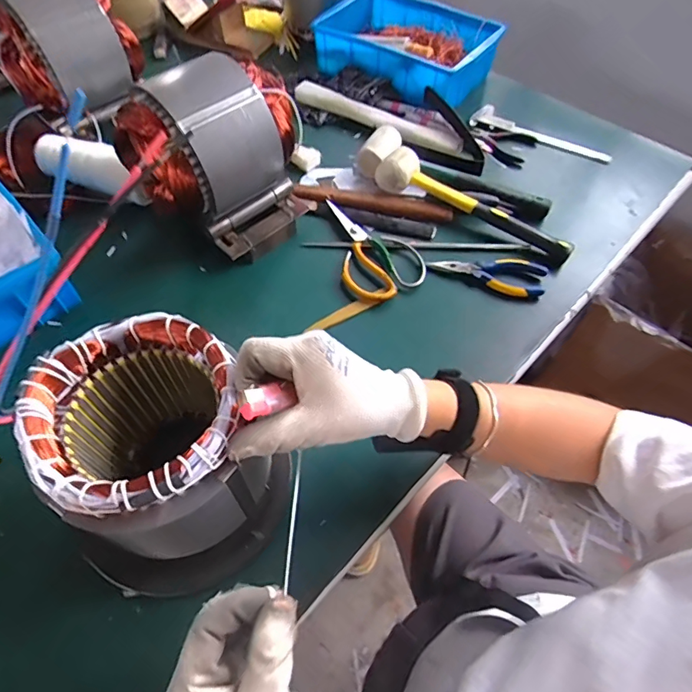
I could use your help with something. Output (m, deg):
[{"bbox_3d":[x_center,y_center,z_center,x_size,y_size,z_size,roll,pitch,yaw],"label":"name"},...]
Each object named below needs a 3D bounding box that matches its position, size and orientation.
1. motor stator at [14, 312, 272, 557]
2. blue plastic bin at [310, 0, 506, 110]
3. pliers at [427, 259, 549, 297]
[{"bbox_3d":[-0.143,0.080,0.368,0.129,0.159,0.136,1,55,-1],"label":"motor stator"},{"bbox_3d":[0.109,-0.556,0.868,0.307,0.098,0.224,30,61,17],"label":"blue plastic bin"},{"bbox_3d":[0.186,-0.093,0.603,0.150,0.009,0.056,7,57,3],"label":"pliers"}]

